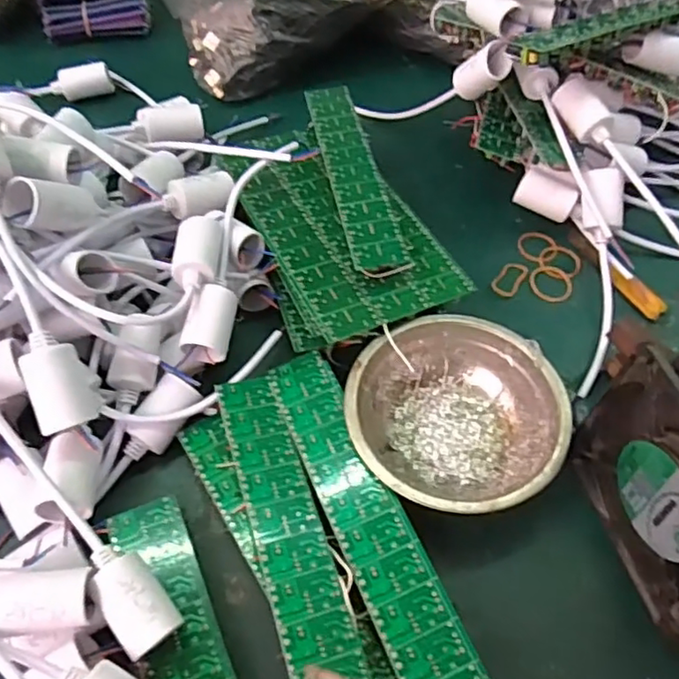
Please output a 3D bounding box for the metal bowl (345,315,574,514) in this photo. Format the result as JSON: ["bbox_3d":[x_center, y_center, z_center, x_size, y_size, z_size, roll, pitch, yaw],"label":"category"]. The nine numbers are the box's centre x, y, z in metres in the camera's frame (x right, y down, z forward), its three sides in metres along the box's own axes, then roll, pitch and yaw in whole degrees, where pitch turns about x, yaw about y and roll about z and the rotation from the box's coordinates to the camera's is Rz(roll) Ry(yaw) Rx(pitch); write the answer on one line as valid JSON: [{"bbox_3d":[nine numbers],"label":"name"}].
[{"bbox_3d":[0.069,0.048,0.375,0.125,0.042,0.125,1,55,-1],"label":"metal bowl"}]

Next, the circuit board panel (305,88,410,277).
[{"bbox_3d":[0.009,-0.127,0.451,0.036,0.005,0.198,-10,54,-4],"label":"circuit board panel"}]

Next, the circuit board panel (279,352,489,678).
[{"bbox_3d":[0.014,0.094,0.331,0.039,0.004,0.212,-21,58,-10],"label":"circuit board panel"}]

